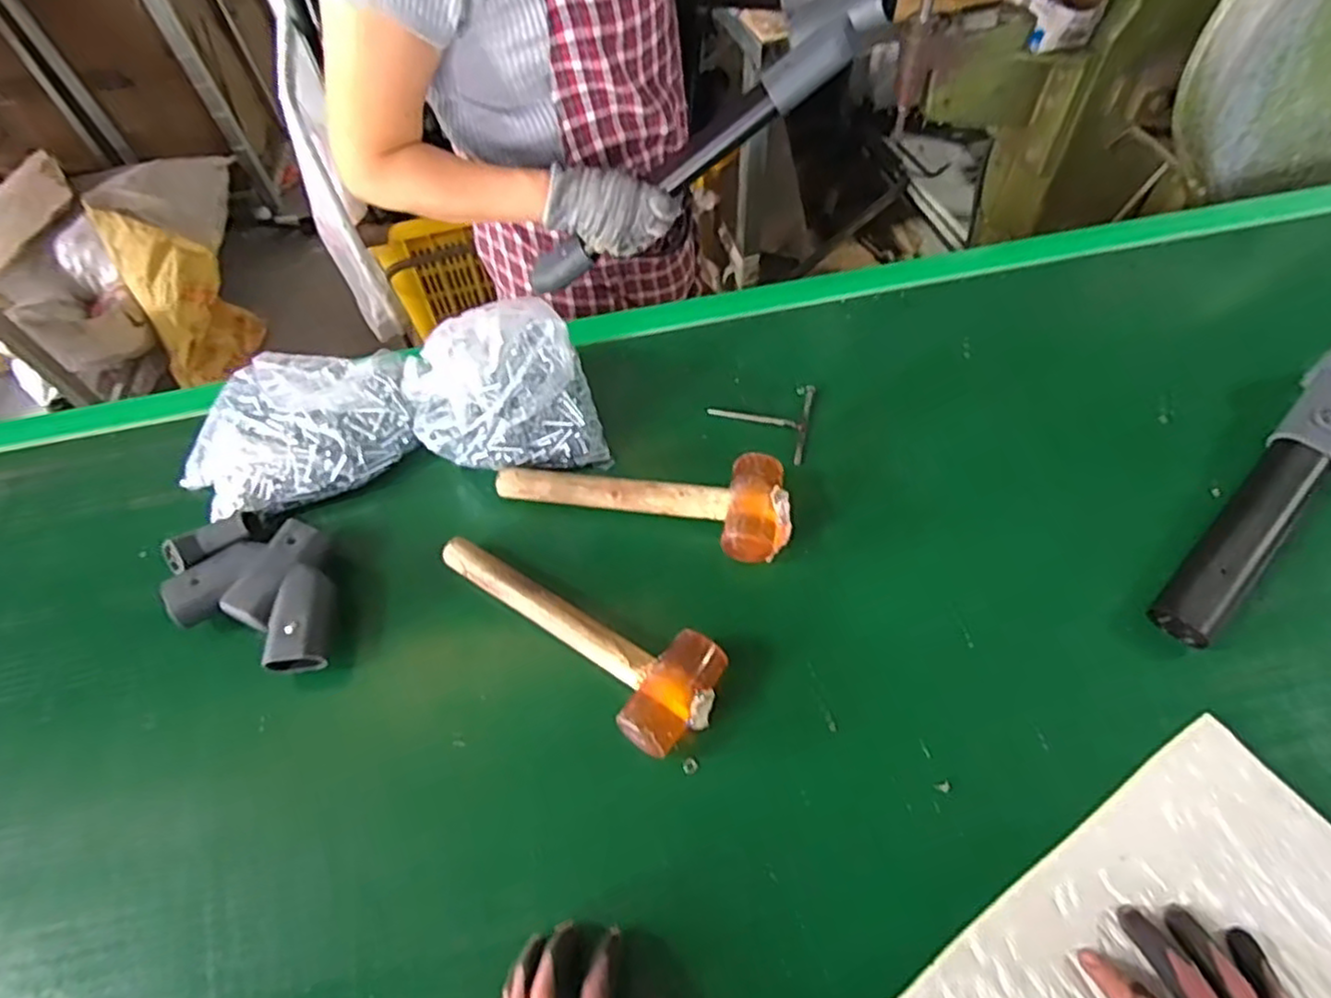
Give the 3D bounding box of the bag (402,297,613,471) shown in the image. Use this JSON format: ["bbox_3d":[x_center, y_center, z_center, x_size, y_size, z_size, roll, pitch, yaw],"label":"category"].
[{"bbox_3d":[-0.162,-0.107,0.673,0.175,0.176,0.087,-12,57,-3],"label":"bag"}]

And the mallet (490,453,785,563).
[{"bbox_3d":[-0.022,-0.008,0.680,0.285,0.051,0.095,10,59,11],"label":"mallet"}]

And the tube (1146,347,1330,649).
[{"bbox_3d":[0.564,-0.010,0.632,0.076,0.066,0.375,37,67,24],"label":"tube"}]

